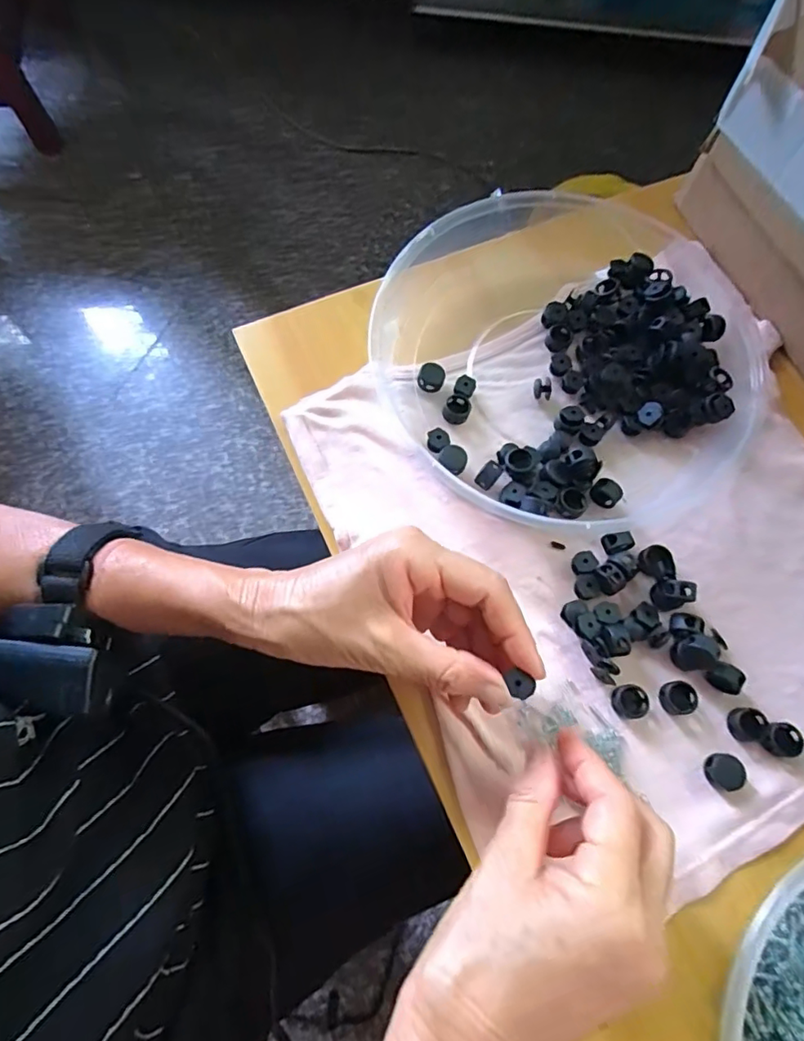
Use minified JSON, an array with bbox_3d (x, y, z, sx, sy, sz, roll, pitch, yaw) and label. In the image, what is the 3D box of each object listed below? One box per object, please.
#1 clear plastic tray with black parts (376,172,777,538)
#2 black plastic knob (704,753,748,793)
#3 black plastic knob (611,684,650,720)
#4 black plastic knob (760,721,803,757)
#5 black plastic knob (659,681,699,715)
[{"bbox_3d":[0.109,-0.109,0.353,0.248,0.041,0.232,-19,72,-8],"label":"clear plastic tray with black parts"},{"bbox_3d":[0.165,0.128,0.279,0.017,0.009,0.018,1,71,-2],"label":"black plastic knob"},{"bbox_3d":[0.120,0.096,0.289,0.018,0.006,0.017,1,71,-2],"label":"black plastic knob"},{"bbox_3d":[0.197,0.114,0.285,0.020,0.007,0.016,6,70,0],"label":"black plastic knob"},{"bbox_3d":[0.147,0.094,0.291,0.018,0.007,0.017,1,71,-2],"label":"black plastic knob"}]

